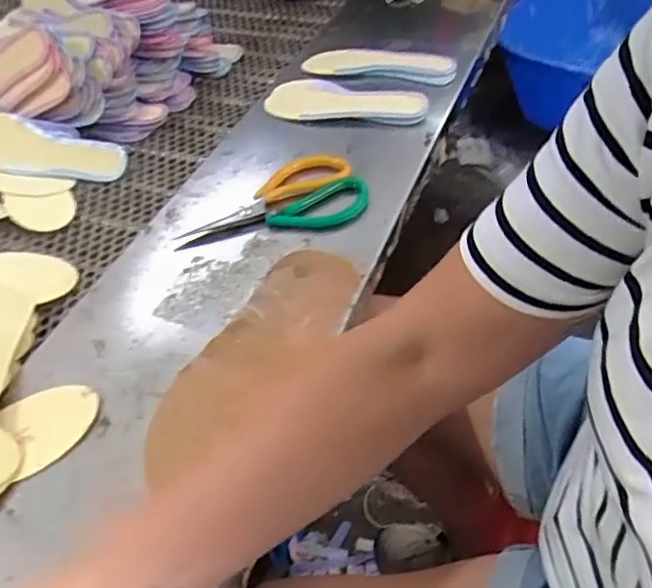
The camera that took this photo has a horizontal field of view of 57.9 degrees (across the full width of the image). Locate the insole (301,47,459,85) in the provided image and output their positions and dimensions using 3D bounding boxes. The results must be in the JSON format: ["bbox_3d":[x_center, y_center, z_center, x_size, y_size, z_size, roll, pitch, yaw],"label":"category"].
[{"bbox_3d":[0.067,-0.293,0.752,0.192,0.011,0.072,12,51,16],"label":"insole"}]

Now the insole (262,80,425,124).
[{"bbox_3d":[0.020,-0.223,0.699,0.191,0.028,0.082,11,50,15],"label":"insole"}]

